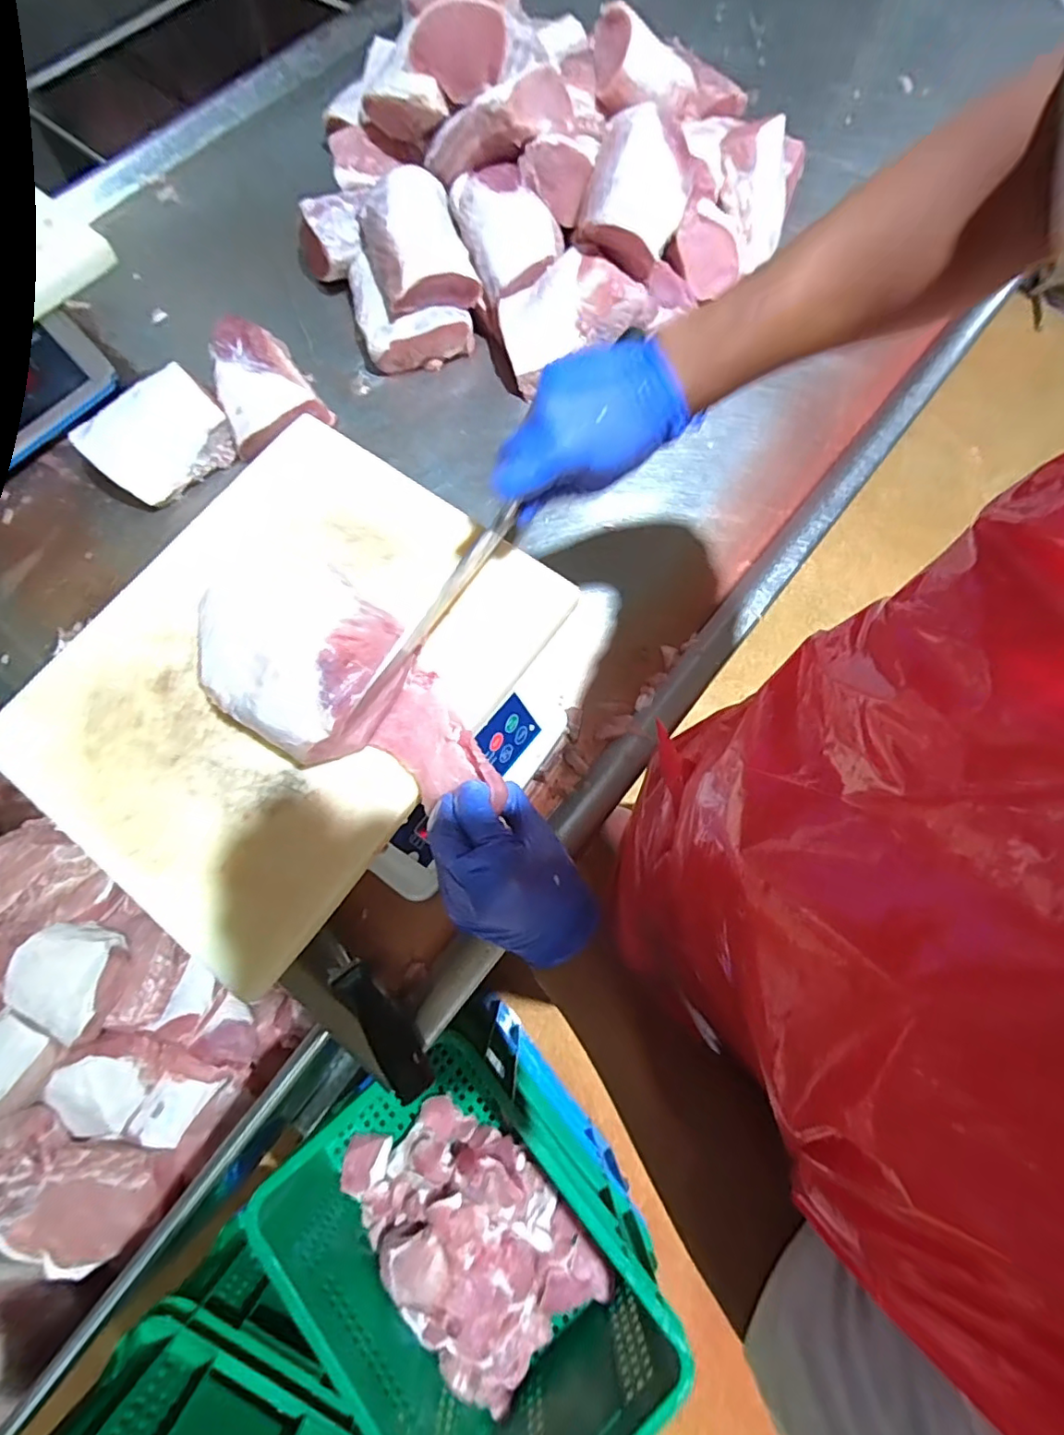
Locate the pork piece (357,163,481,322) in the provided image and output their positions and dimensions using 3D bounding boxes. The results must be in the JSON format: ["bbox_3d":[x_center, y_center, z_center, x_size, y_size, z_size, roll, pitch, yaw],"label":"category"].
[{"bbox_3d":[-0.147,-0.593,0.709,0.117,0.068,0.174,-19,73,-6],"label":"pork piece"}]

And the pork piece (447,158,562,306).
[{"bbox_3d":[-0.036,-0.619,0.716,0.115,0.063,0.161,-28,74,-8],"label":"pork piece"}]

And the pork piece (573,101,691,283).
[{"bbox_3d":[0.125,-0.633,0.692,0.117,0.103,0.177,16,73,5],"label":"pork piece"}]

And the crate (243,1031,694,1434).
[{"bbox_3d":[-0.088,0.791,0.848,0.376,0.268,0.527,-41,76,-12],"label":"crate"}]

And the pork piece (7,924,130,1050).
[{"bbox_3d":[-0.634,0.357,0.789,0.158,0.053,0.135,27,74,9],"label":"pork piece"}]

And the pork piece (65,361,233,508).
[{"bbox_3d":[-0.442,-0.331,0.687,0.113,0.068,0.152,43,77,13],"label":"pork piece"}]

